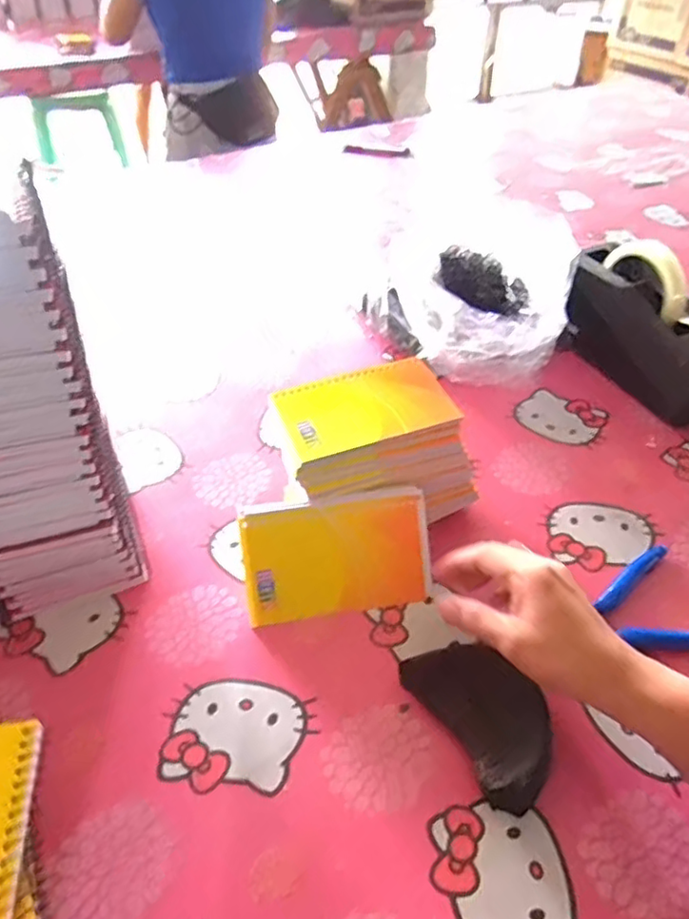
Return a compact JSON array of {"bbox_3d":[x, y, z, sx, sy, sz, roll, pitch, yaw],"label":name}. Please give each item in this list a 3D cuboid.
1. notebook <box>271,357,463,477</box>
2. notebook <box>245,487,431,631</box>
[{"bbox_3d":[0.013,-0.040,0.480,0.132,0.010,0.077,-14,46,-14],"label":"notebook"},{"bbox_3d":[-0.005,0.070,0.457,0.134,0.086,0.005,-6,6,-9],"label":"notebook"}]

